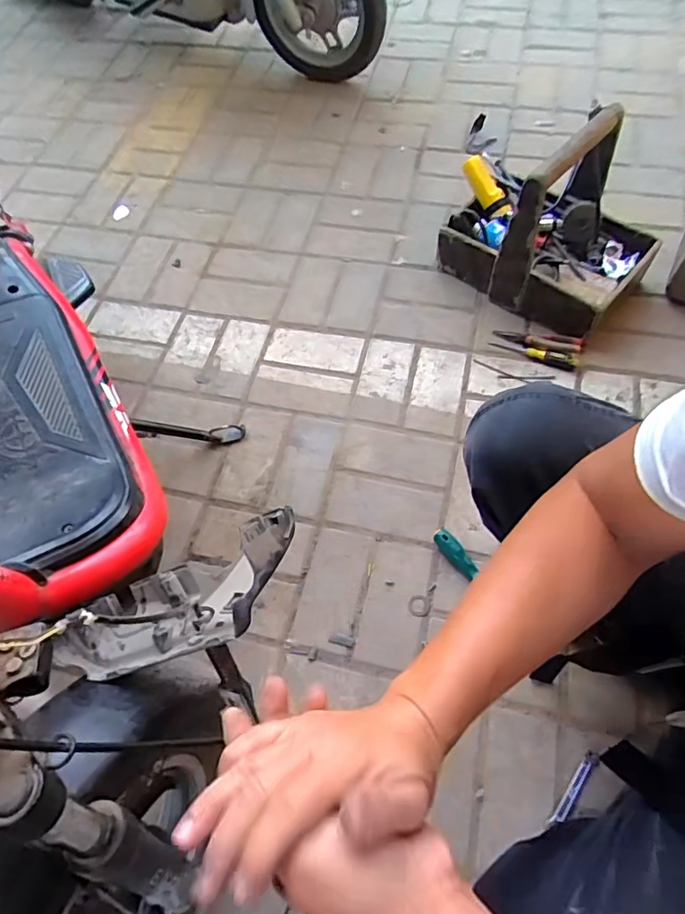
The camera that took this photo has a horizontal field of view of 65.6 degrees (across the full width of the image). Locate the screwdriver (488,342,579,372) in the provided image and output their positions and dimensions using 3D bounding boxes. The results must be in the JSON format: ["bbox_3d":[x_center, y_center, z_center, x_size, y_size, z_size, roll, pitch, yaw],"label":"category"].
[{"bbox_3d":[0.356,-0.194,0.995,0.160,0.016,0.033,22,65,15],"label":"screwdriver"}]

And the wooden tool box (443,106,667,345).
[{"bbox_3d":[0.401,-0.433,0.992,0.259,0.259,0.343,-38,66,-15],"label":"wooden tool box"}]

